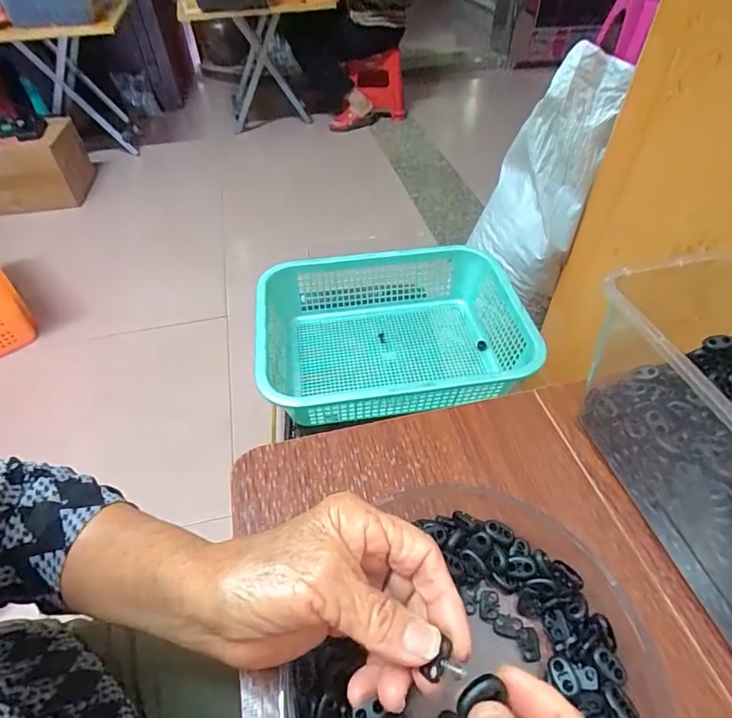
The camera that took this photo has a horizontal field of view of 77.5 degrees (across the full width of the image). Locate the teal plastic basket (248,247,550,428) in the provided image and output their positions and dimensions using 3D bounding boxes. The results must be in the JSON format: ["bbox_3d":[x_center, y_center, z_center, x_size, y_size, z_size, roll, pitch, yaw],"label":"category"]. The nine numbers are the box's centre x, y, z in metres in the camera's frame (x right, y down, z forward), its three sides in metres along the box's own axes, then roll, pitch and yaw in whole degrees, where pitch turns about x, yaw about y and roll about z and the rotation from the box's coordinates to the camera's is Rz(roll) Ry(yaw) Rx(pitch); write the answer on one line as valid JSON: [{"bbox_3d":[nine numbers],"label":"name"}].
[{"bbox_3d":[0.037,-0.037,0.708,0.408,0.127,0.302,-9,49,-3],"label":"teal plastic basket"}]

